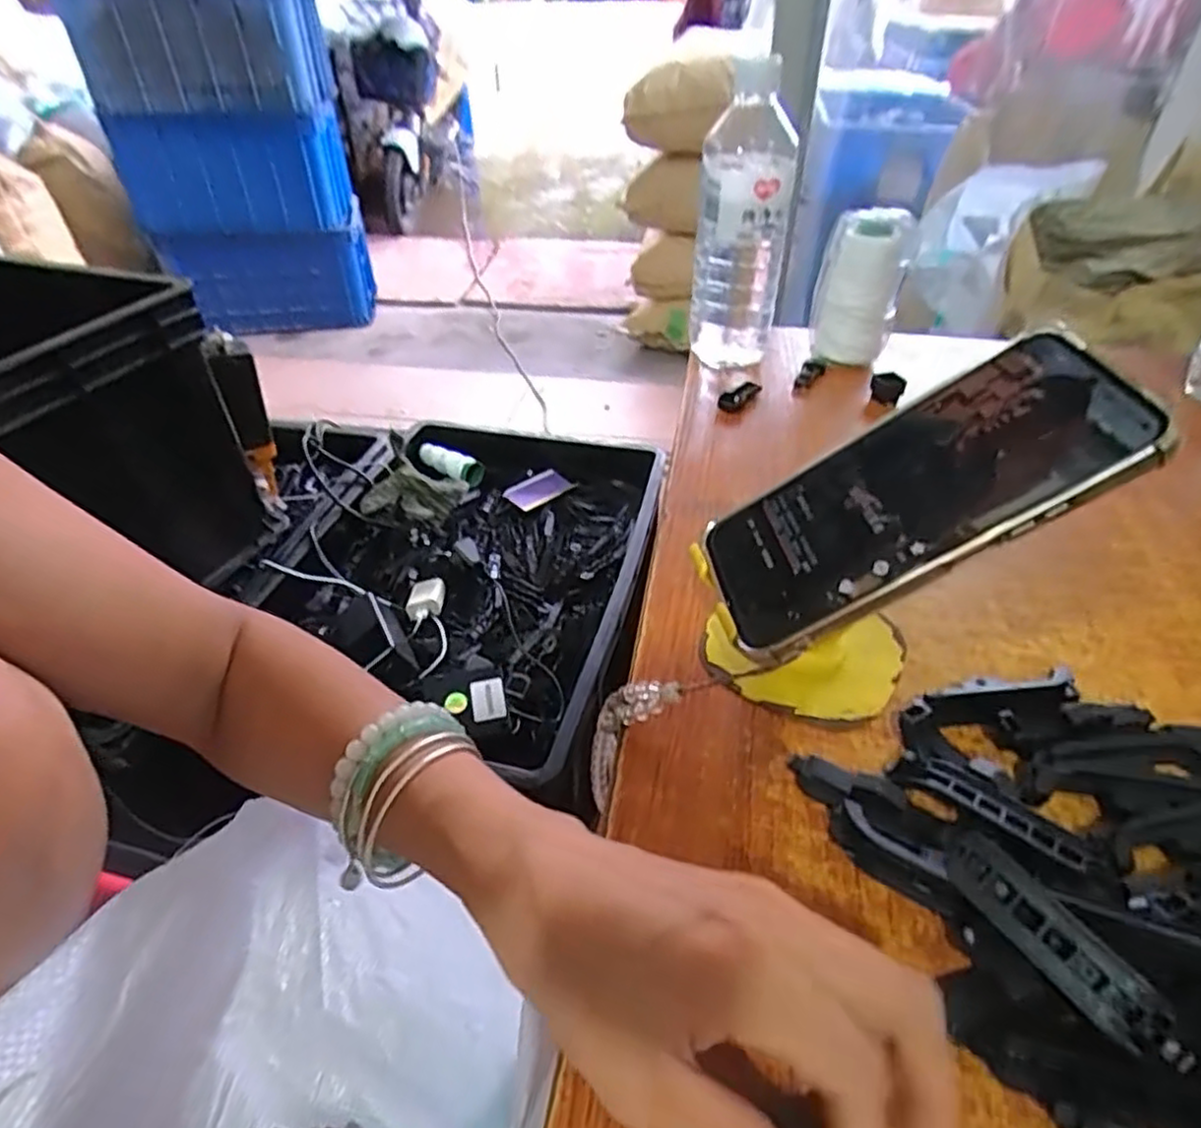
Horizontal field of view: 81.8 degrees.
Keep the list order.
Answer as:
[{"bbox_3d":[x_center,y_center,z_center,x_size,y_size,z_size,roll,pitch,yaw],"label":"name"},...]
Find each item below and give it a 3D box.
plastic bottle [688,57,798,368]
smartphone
[{"bbox_3d":[0.110,-0.260,0.542,0.068,0.209,0.074,9,40,12],"label":"plastic bottle"},{"bbox_3d":[0.122,-0.027,0.280,0.167,0.015,0.076,-31,36,18],"label":"smartphone"}]

